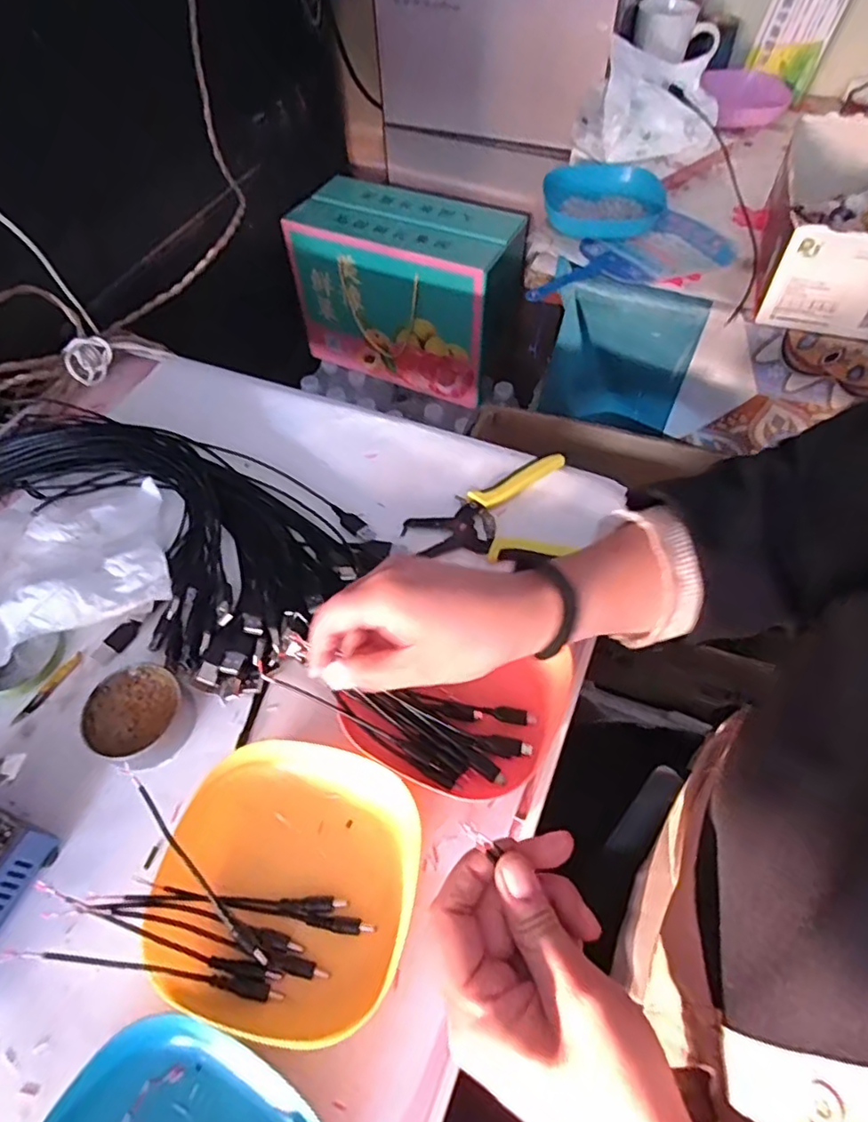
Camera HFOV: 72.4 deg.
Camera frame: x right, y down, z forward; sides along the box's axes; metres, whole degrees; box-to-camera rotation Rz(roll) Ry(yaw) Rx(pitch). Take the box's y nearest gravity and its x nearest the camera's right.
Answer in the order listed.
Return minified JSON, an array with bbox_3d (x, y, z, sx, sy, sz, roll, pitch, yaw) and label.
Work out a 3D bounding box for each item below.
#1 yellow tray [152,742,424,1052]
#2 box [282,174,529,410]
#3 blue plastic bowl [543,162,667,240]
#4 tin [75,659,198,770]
[{"bbox_3d":[-0.080,0.179,0.336,0.132,0.031,0.135,9,57,7],"label":"yellow tray"},{"bbox_3d":[-0.036,-0.433,0.959,0.332,0.233,0.162,23,60,15],"label":"box"},{"bbox_3d":[0.201,-0.428,0.708,0.139,0.032,0.147,0,57,1],"label":"blue plastic bowl"},{"bbox_3d":[-0.197,0.104,0.398,0.062,0.026,0.062,0,57,1],"label":"tin"}]

